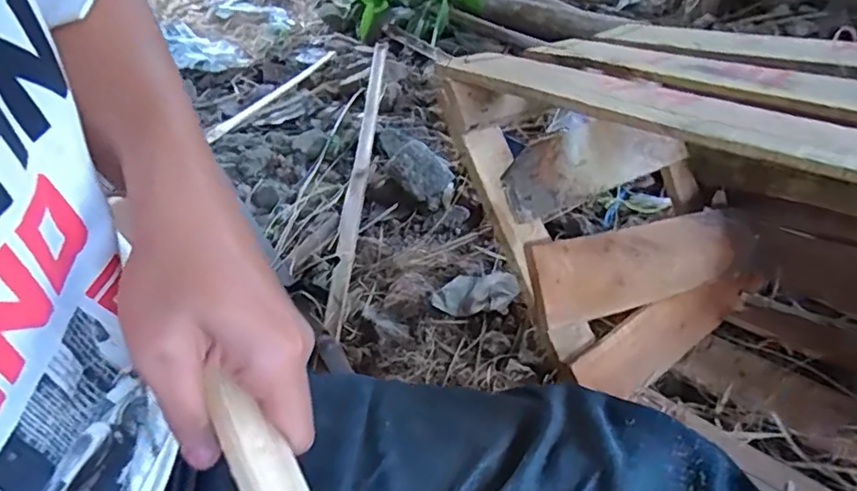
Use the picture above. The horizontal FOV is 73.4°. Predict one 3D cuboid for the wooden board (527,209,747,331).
[{"bbox_3d":[0.228,0.018,0.593,0.285,0.081,0.014,-10,-2,-27],"label":"wooden board"}]

